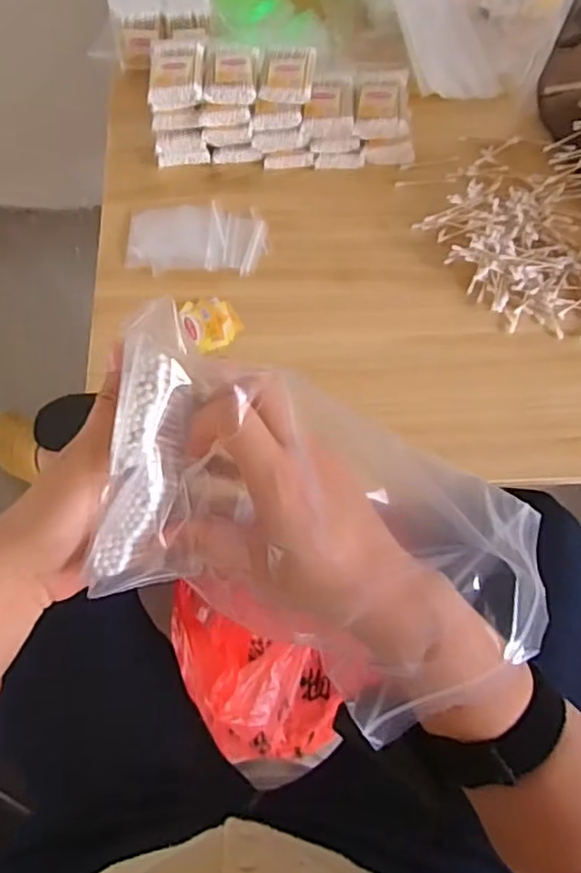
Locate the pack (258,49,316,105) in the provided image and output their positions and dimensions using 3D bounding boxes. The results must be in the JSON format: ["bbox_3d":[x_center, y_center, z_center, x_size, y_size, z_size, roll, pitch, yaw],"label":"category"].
[{"bbox_3d":[-0.003,-0.396,0.719,0.056,0.020,0.071,7,68,1],"label":"pack"}]

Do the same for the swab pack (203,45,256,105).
[{"bbox_3d":[-0.064,-0.396,0.714,0.053,0.012,0.073,3,68,-1],"label":"swab pack"}]

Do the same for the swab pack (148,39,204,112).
[{"bbox_3d":[-0.125,-0.404,0.718,0.059,0.025,0.088,-1,68,-2],"label":"swab pack"}]

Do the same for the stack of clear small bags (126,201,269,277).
[{"bbox_3d":[-0.104,-0.219,0.726,0.150,0.013,0.083,0,68,-2],"label":"stack of clear small bags"}]

